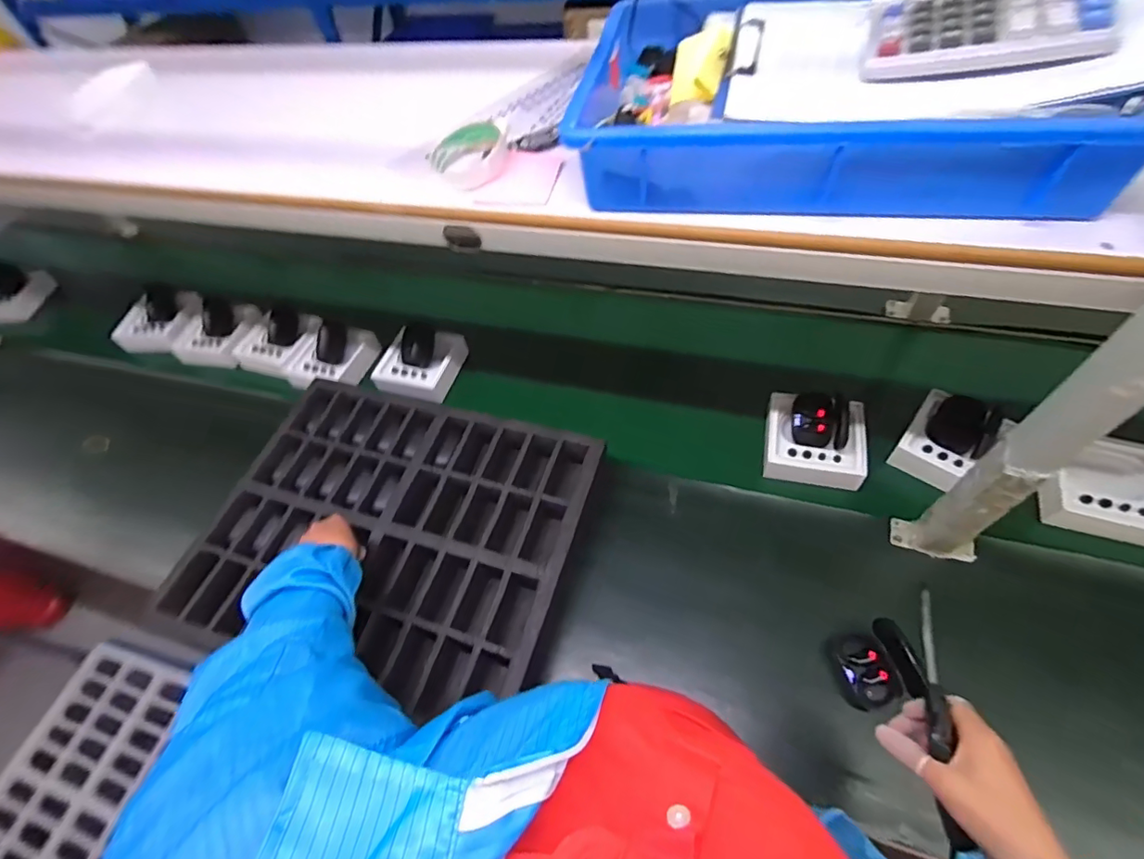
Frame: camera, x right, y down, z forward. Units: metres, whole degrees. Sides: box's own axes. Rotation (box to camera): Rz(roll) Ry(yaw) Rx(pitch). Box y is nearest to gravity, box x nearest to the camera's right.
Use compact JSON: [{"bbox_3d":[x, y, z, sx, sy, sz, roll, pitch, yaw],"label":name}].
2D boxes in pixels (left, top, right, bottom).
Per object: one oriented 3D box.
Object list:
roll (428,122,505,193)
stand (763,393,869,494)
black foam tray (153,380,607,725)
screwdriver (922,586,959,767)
[{"bbox_3d":[-0.109,-0.292,0.548,0.079,0.033,0.094,-16,57,-5],"label":"roll"},{"bbox_3d":[0.373,0.015,0.794,0.140,0.044,0.141,10,59,12],"label":"stand"},{"bbox_3d":[-0.259,0.137,0.760,0.533,0.058,0.411,13,59,13],"label":"black foam tray"},{"bbox_3d":[0.311,0.200,0.442,0.018,0.016,0.142,13,52,13],"label":"screwdriver"}]

